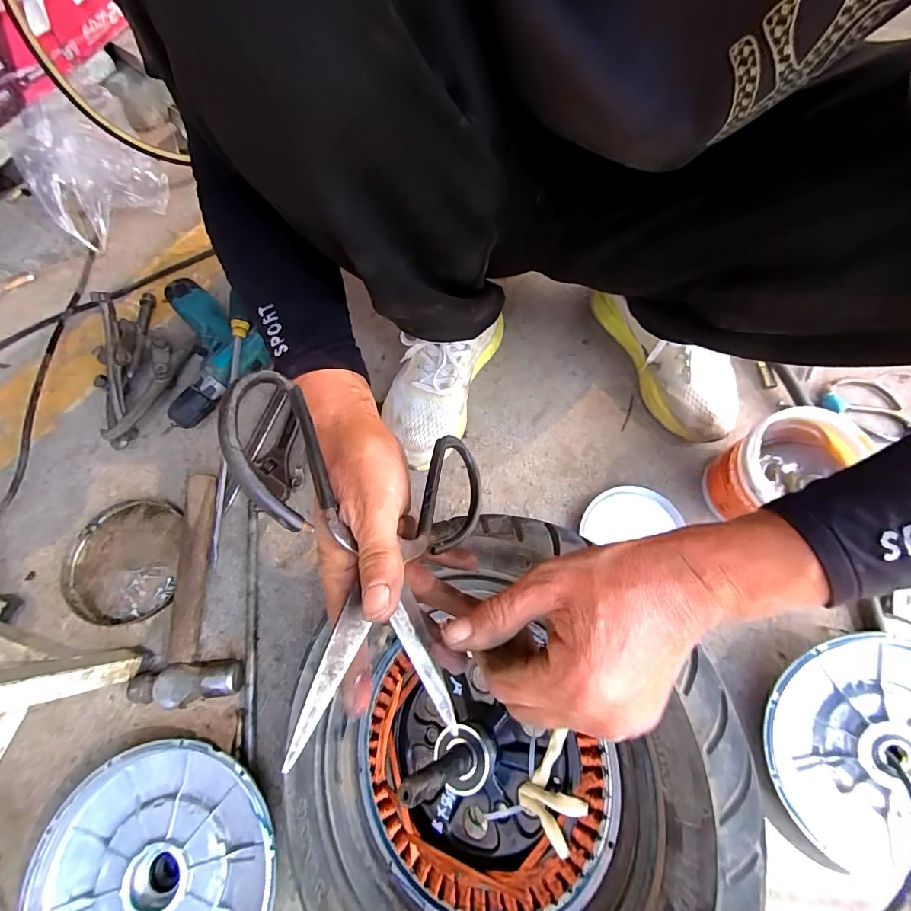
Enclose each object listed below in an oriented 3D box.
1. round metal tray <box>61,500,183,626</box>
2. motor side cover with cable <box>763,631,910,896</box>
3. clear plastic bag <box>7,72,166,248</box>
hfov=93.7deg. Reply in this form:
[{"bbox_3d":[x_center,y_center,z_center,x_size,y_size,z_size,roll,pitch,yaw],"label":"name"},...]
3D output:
[{"bbox_3d":[-0.402,0.127,0.515,0.135,0.010,0.142,0,71,1],"label":"round metal tray"},{"bbox_3d":[0.425,0.294,0.422,0.212,0.044,0.223,12,84,18],"label":"motor side cover with cable"},{"bbox_3d":[-0.579,-0.464,0.672,0.169,0.130,0.172,-33,74,-10],"label":"clear plastic bag"}]

